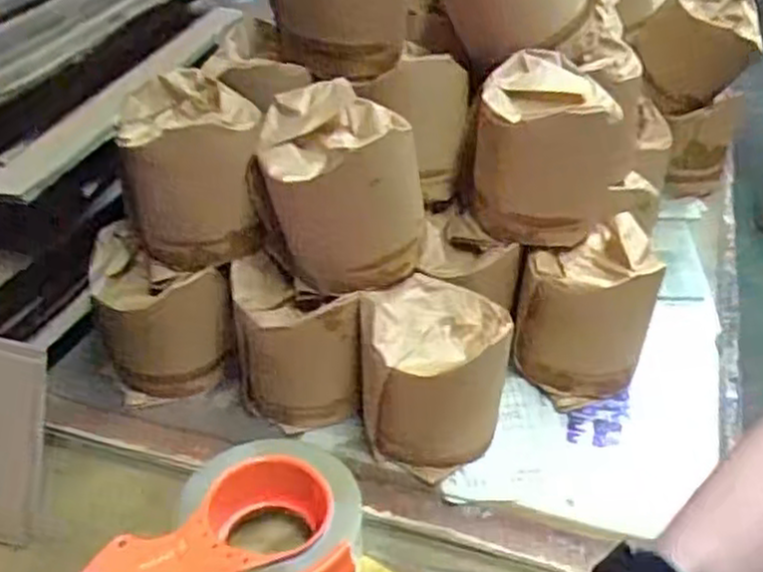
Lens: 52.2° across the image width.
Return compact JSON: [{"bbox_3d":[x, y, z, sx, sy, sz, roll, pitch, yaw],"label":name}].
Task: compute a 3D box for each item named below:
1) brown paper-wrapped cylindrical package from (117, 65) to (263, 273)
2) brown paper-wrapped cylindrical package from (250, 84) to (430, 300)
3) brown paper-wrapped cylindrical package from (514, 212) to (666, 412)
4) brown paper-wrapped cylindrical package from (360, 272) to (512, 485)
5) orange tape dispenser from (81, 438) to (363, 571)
[{"bbox_3d":[-0.141,-0.087,0.579,0.096,0.108,0.112,-12,40,-14],"label":"brown paper-wrapped cylindrical package"},{"bbox_3d":[-0.033,-0.062,0.553,0.111,0.130,0.099,-9,39,-10],"label":"brown paper-wrapped cylindrical package"},{"bbox_3d":[0.152,0.018,0.609,0.092,0.124,0.089,0,38,0],"label":"brown paper-wrapped cylindrical package"},{"bbox_3d":[0.037,0.064,0.560,0.103,0.107,0.097,8,39,11],"label":"brown paper-wrapped cylindrical package"},{"bbox_3d":[-0.097,0.161,0.482,0.167,0.063,0.114,-6,39,-7],"label":"orange tape dispenser"}]

